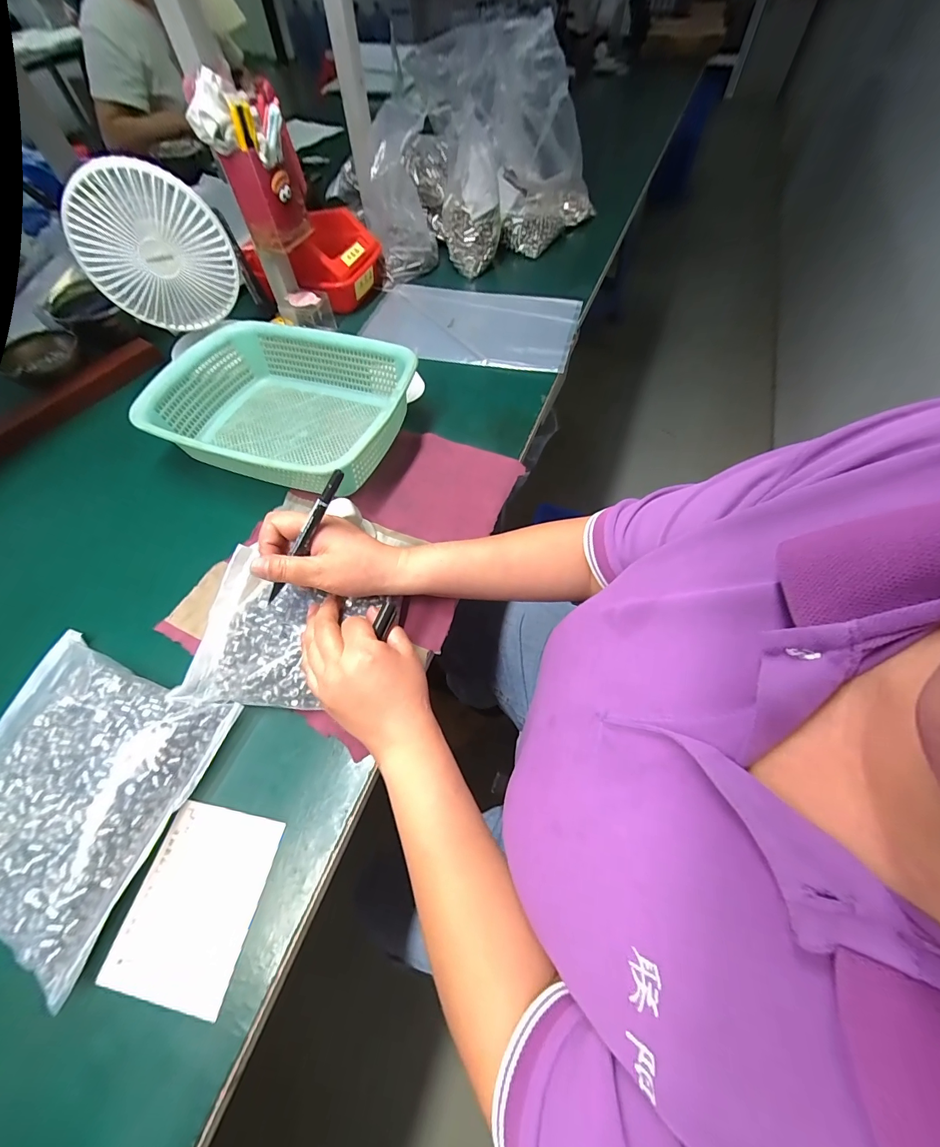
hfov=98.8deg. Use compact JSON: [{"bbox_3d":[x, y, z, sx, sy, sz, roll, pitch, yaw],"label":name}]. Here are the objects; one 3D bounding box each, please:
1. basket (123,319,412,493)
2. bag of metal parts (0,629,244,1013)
[{"bbox_3d":[-0.225,-0.201,0.497,0.303,0.077,0.222,15,61,10],"label":"basket"},{"bbox_3d":[-0.320,0.156,0.312,0.206,0.044,0.177,18,62,11],"label":"bag of metal parts"}]

